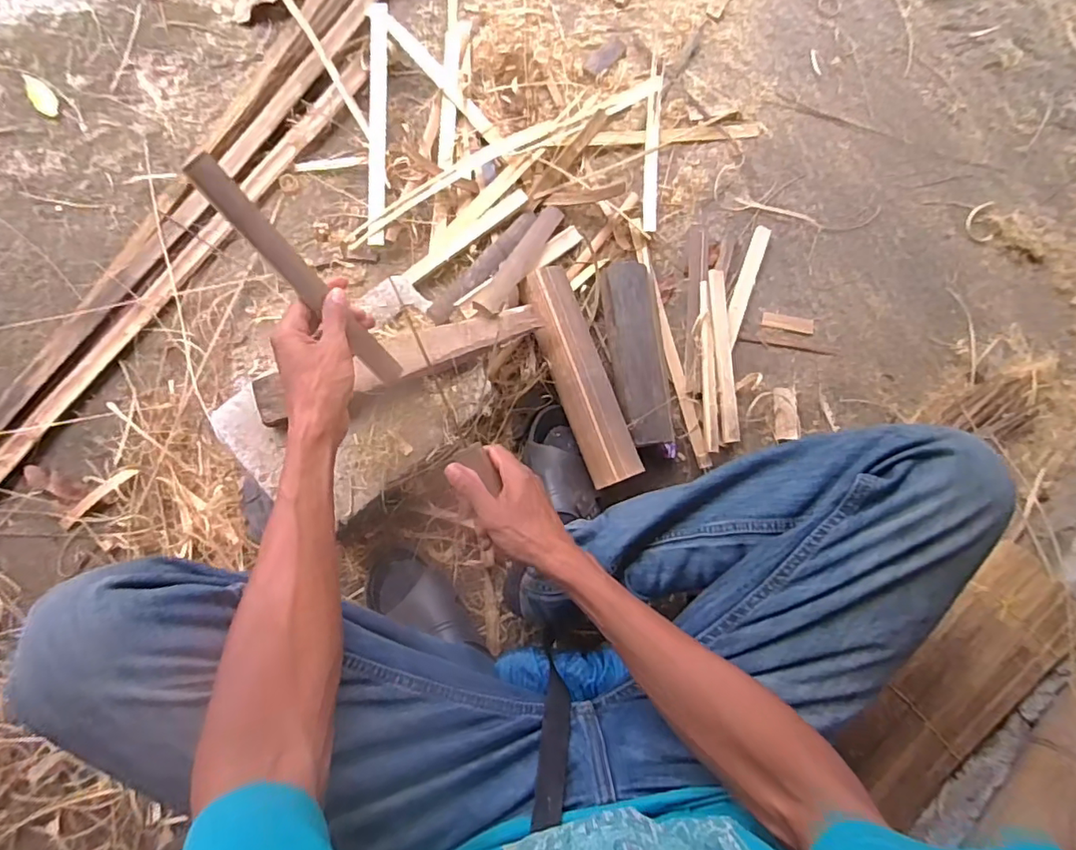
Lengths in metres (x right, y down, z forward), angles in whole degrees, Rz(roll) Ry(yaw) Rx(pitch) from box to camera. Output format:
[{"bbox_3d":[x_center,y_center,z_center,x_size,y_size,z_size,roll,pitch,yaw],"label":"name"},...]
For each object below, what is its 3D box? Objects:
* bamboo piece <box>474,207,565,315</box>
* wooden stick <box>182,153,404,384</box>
[{"bbox_3d":[-0.021,-0.215,0.708,0.035,0.021,0.233,29,54,-2],"label":"bamboo piece"},{"bbox_3d":[-0.201,-0.122,0.480,0.024,0.014,0.239,-45,134,-9],"label":"wooden stick"}]

